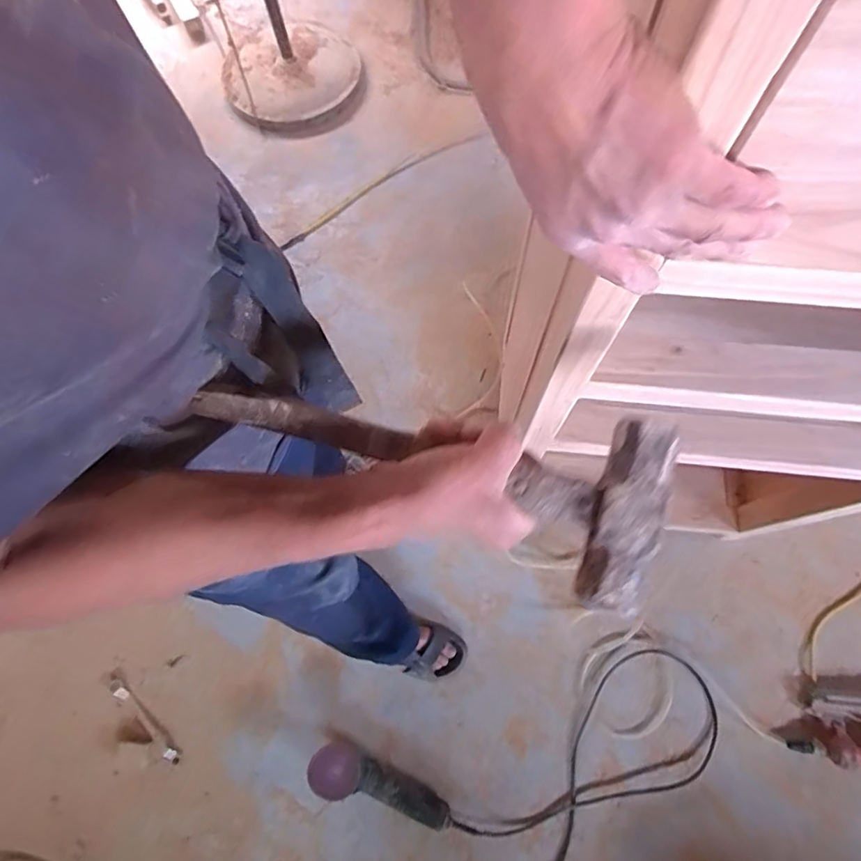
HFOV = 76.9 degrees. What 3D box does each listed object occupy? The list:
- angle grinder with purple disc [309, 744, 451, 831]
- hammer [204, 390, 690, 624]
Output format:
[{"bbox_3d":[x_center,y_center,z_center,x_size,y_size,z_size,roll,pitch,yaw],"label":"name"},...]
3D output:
[{"bbox_3d":[-0.091,0.686,1.040,0.282,0.126,0.080,20,73,8],"label":"angle grinder with purple disc"},{"bbox_3d":[-0.005,0.012,0.358,0.317,0.044,0.115,19,73,4],"label":"hammer"}]

